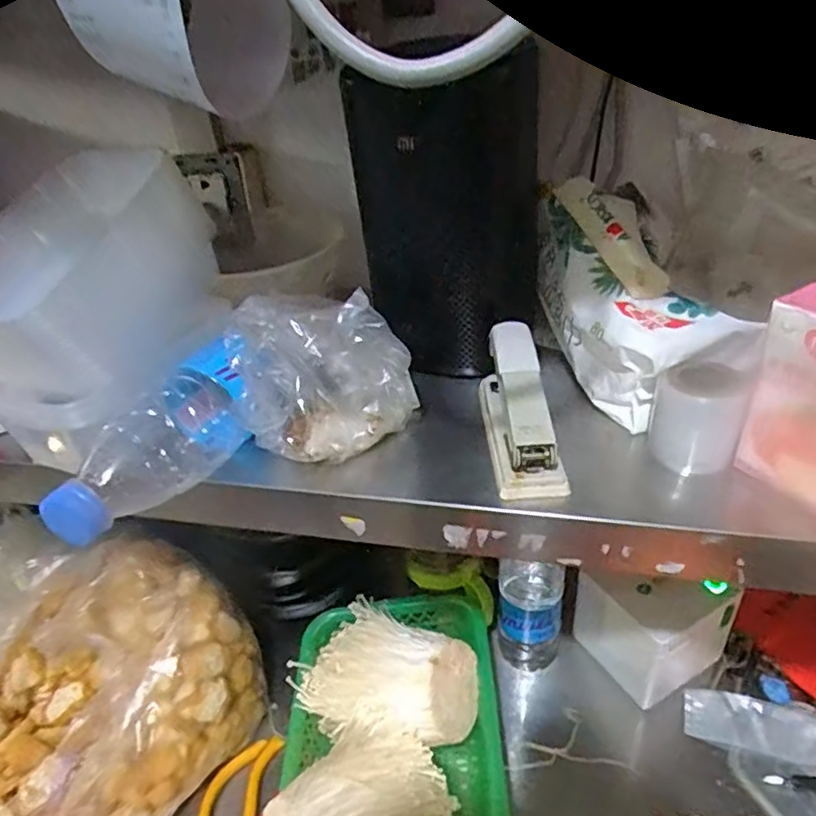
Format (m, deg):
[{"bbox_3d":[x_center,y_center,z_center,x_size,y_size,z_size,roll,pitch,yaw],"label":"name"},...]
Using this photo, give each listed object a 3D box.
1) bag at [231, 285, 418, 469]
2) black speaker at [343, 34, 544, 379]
[{"bbox_3d":[-0.050,-0.023,0.385,0.110,0.101,0.067,-9,35,-4],"label":"bag"},{"bbox_3d":[0.032,-0.131,0.448,0.091,0.197,0.105,26,46,38],"label":"black speaker"}]

